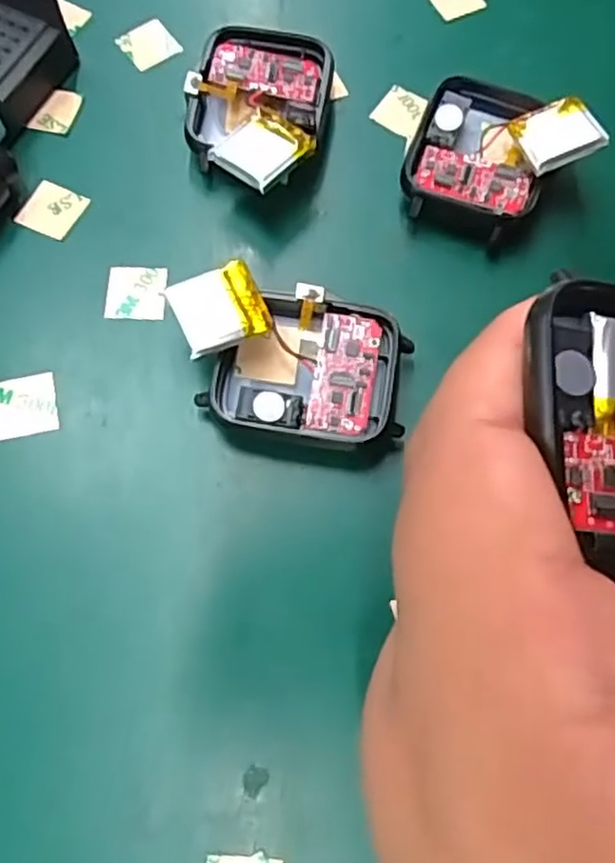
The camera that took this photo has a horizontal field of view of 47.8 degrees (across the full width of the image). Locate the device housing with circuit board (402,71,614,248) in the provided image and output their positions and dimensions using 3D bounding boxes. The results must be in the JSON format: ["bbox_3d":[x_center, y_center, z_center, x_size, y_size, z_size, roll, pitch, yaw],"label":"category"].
[{"bbox_3d":[0.051,-0.074,0.188,0.045,0.020,0.046,0,71,-1],"label":"device housing with circuit board"}]

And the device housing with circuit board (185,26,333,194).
[{"bbox_3d":[-0.014,-0.087,0.192,0.037,0.018,0.057,8,71,2],"label":"device housing with circuit board"}]

